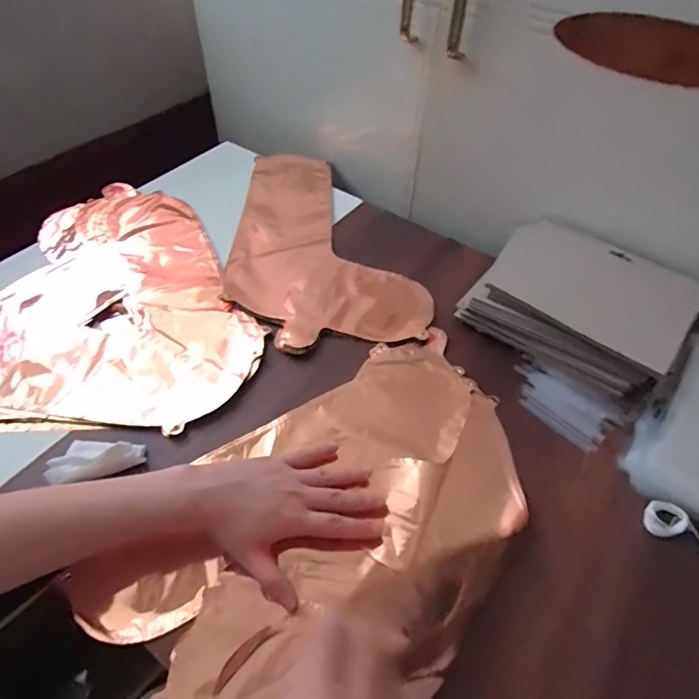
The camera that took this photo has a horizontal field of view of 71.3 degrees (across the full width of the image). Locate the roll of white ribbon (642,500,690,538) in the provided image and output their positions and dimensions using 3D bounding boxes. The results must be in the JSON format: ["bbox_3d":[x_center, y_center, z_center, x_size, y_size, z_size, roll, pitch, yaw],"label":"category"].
[{"bbox_3d":[0.278,0.150,0.430,0.036,0.010,0.030,-19,54,-19],"label":"roll of white ribbon"}]

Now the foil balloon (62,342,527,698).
[{"bbox_3d":[-0.003,0.149,0.426,0.388,0.033,0.248,-36,56,-27],"label":"foil balloon"}]

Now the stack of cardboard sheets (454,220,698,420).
[{"bbox_3d":[0.263,-0.054,0.565,0.220,0.062,0.189,34,56,23],"label":"stack of cardboard sheets"}]

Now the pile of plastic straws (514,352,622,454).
[{"bbox_3d":[0.216,0.053,0.507,0.057,0.012,0.110,-33,59,-27],"label":"pile of plastic straws"}]

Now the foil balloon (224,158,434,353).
[{"bbox_3d":[-0.071,-0.149,0.662,0.213,0.009,0.418,-17,53,-17],"label":"foil balloon"}]

